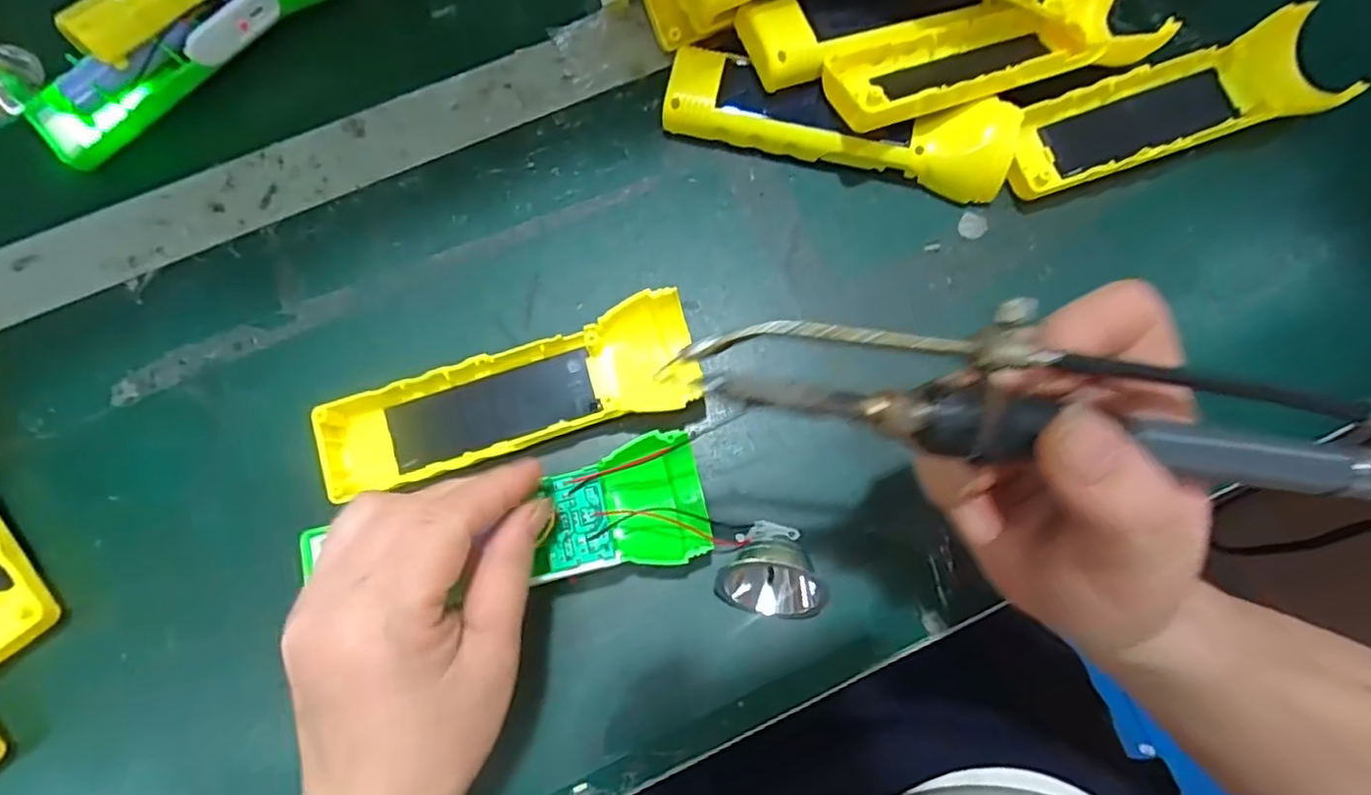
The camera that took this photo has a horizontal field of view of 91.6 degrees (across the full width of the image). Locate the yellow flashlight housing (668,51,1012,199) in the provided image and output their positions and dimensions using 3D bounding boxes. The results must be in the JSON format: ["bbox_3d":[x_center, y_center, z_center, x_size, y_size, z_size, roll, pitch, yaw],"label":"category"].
[{"bbox_3d":[0.074,-0.132,0.322,0.163,0.026,0.037,14,77,3],"label":"yellow flashlight housing"}]

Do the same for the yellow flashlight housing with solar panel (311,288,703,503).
[{"bbox_3d":[-0.076,0.003,0.291,0.165,0.025,0.047,-19,78,-5],"label":"yellow flashlight housing with solar panel"}]

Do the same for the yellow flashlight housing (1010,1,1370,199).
[{"bbox_3d":[0.233,-0.141,0.326,0.168,0.022,0.050,-18,78,-4],"label":"yellow flashlight housing"}]

